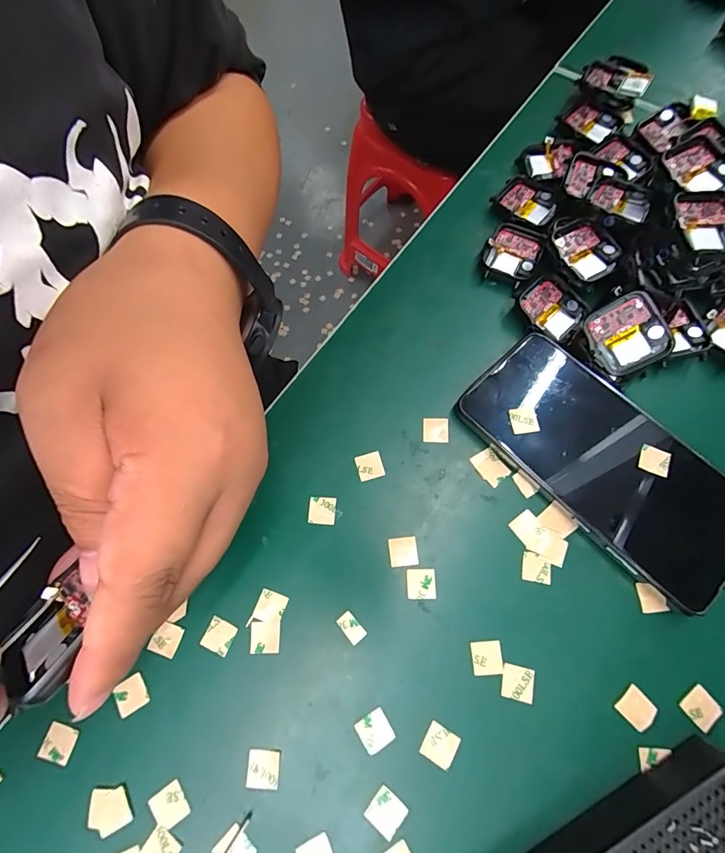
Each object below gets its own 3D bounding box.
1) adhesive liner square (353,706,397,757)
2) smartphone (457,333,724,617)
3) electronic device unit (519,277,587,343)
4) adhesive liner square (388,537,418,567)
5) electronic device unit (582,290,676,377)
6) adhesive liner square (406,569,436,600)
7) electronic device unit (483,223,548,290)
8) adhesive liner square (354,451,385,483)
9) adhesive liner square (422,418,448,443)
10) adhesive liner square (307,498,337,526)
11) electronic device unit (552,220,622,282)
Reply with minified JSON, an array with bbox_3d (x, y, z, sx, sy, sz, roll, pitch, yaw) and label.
[{"bbox_3d":[0.006,0.151,0.199,0.015,0.004,0.016,-31,74,-11],"label":"adhesive liner square"},{"bbox_3d":[0.137,0.018,0.234,0.077,0.014,0.159,-42,75,-11],"label":"smartphone"},{"bbox_3d":[0.124,-0.078,0.261,0.040,0.008,0.033,36,76,13],"label":"electronic device unit"},{"bbox_3d":[0.023,0.070,0.226,0.016,0.004,0.015,-6,76,0],"label":"adhesive liner square"},{"bbox_3d":[0.156,-0.054,0.238,0.038,0.006,0.042,-34,89,31],"label":"electronic device unit"},{"bbox_3d":[0.032,0.087,0.221,0.016,0.004,0.016,0,73,1],"label":"adhesive liner square"},{"bbox_3d":[0.105,-0.120,0.282,0.036,0.010,0.045,27,74,10],"label":"electronic device unit"},{"bbox_3d":[0.004,0.024,0.243,0.015,0.004,0.015,-16,77,-3],"label":"adhesive liner square"},{"bbox_3d":[0.045,0.002,0.248,0.015,0.004,0.015,2,71,3],"label":"adhesive liner square"},{"bbox_3d":[-0.023,0.049,0.235,0.015,0.004,0.015,4,73,1],"label":"adhesive liner square"},{"bbox_3d":[0.144,-0.114,0.259,0.031,0.006,0.040,-31,82,3],"label":"electronic device unit"}]

